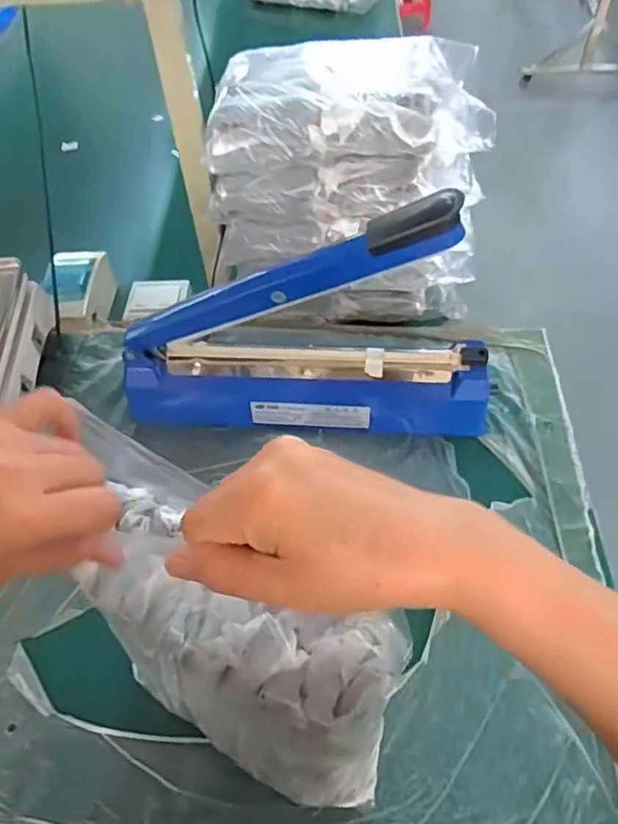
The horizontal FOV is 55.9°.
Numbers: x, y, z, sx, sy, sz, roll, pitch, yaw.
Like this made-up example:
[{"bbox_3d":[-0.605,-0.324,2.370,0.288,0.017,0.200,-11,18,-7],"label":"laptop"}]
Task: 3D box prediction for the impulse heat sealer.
[{"bbox_3d":[-0.008,-0.079,0.571,0.375,0.262,0.067,2,56,6],"label":"impulse heat sealer"}]

